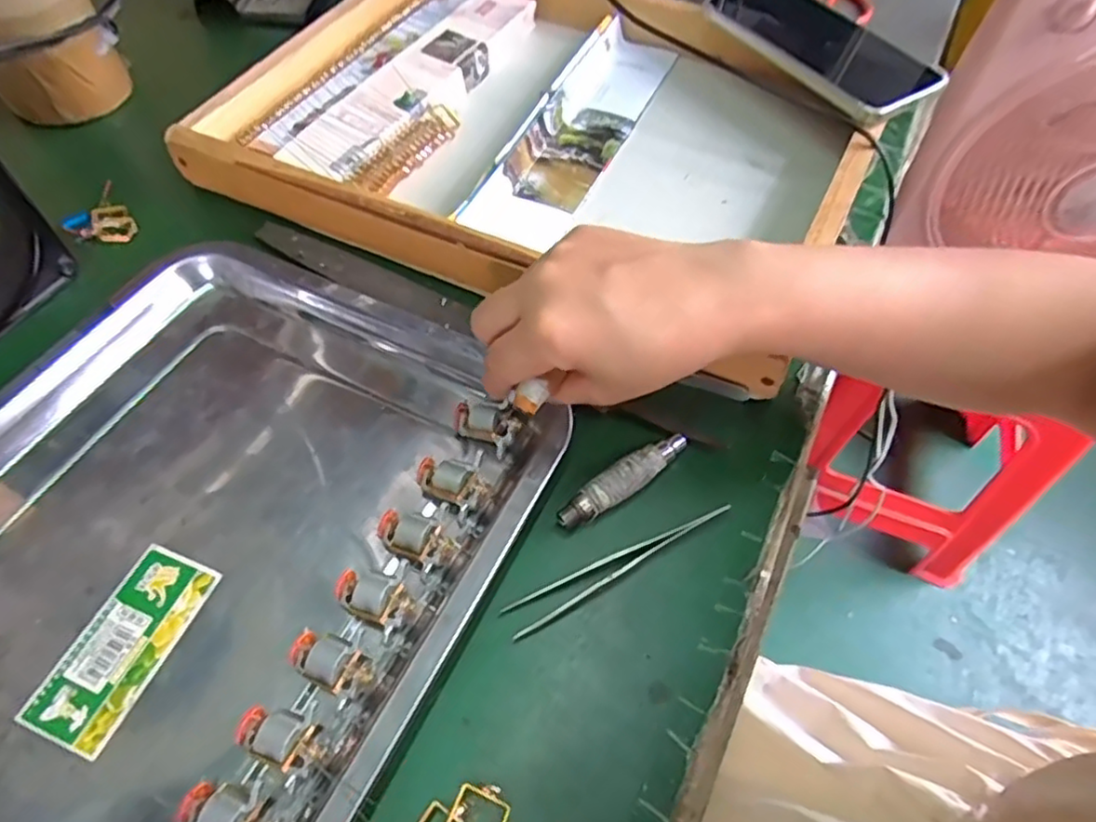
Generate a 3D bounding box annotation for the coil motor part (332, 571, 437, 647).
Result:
[{"bbox_3d":[-0.071,0.080,0.279,0.037,0.021,0.021,28,61,16],"label":"coil motor part"}]

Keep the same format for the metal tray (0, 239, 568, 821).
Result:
[{"bbox_3d":[-0.174,0.074,0.279,0.265,0.026,0.348,24,60,12],"label":"metal tray"}]

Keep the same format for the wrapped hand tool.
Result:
[{"bbox_3d":[0.036,0.032,0.305,0.071,0.011,0.015,-31,63,-19],"label":"wrapped hand tool"}]

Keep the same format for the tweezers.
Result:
[{"bbox_3d":[0.032,0.065,0.288,0.110,0.007,0.015,-25,62,-17],"label":"tweezers"}]

